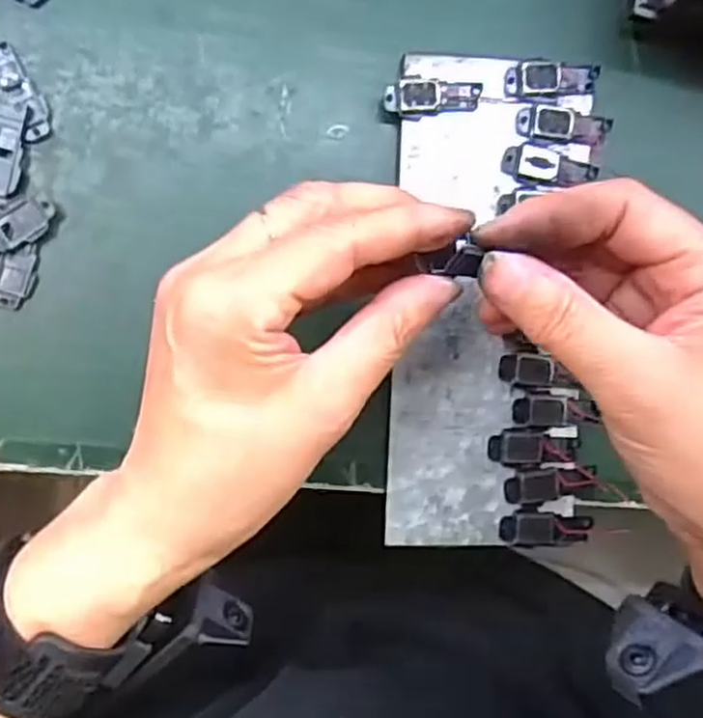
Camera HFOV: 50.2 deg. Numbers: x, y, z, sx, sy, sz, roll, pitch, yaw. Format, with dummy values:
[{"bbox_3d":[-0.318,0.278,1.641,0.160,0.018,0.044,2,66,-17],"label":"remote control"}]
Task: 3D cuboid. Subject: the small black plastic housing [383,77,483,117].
[{"bbox_3d":[0.033,-0.107,0.307,0.040,0.007,0.015,-5,93,-6],"label":"small black plastic housing"}]

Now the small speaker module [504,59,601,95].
[{"bbox_3d":[0.083,-0.117,0.310,0.040,0.004,0.014,-5,93,-6],"label":"small speaker module"}]

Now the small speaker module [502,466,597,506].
[{"bbox_3d":[0.084,0.054,0.316,0.038,0.005,0.013,-5,93,-6],"label":"small speaker module"}]

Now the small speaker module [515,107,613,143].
[{"bbox_3d":[0.089,-0.097,0.311,0.041,0.004,0.012,5,92,-6],"label":"small speaker module"}]

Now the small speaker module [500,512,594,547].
[{"bbox_3d":[0.082,0.073,0.319,0.040,0.007,0.014,3,92,-6],"label":"small speaker module"}]

